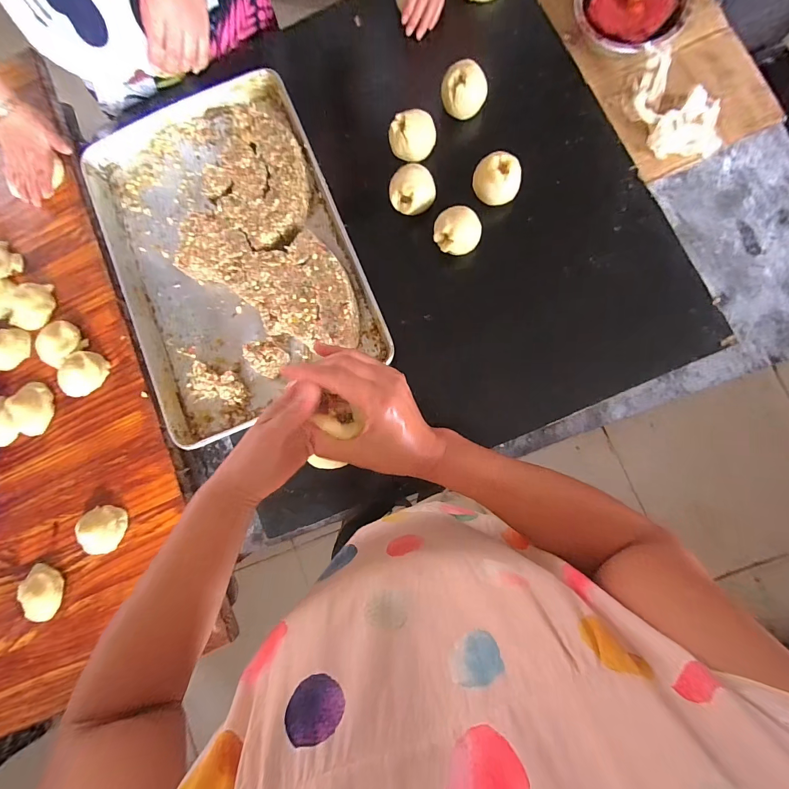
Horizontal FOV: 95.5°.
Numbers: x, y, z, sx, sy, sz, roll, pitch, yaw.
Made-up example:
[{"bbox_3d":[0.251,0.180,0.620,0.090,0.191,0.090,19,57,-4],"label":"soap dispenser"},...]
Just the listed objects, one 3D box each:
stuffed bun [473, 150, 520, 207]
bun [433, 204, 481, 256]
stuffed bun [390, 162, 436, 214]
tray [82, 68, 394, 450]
[{"bbox_3d":[0.172,-0.359,0.608,0.073,0.066,0.068,2,85,5],"label":"stuffed bun"},{"bbox_3d":[0.104,-0.272,0.603,0.080,0.054,0.067,13,86,6],"label":"bun"},{"bbox_3d":[0.028,-0.349,0.623,0.079,0.064,0.071,23,87,6],"label":"stuffed bun"},{"bbox_3d":[-0.302,-0.264,0.643,0.416,0.048,0.619,-23,83,4],"label":"tray"}]

